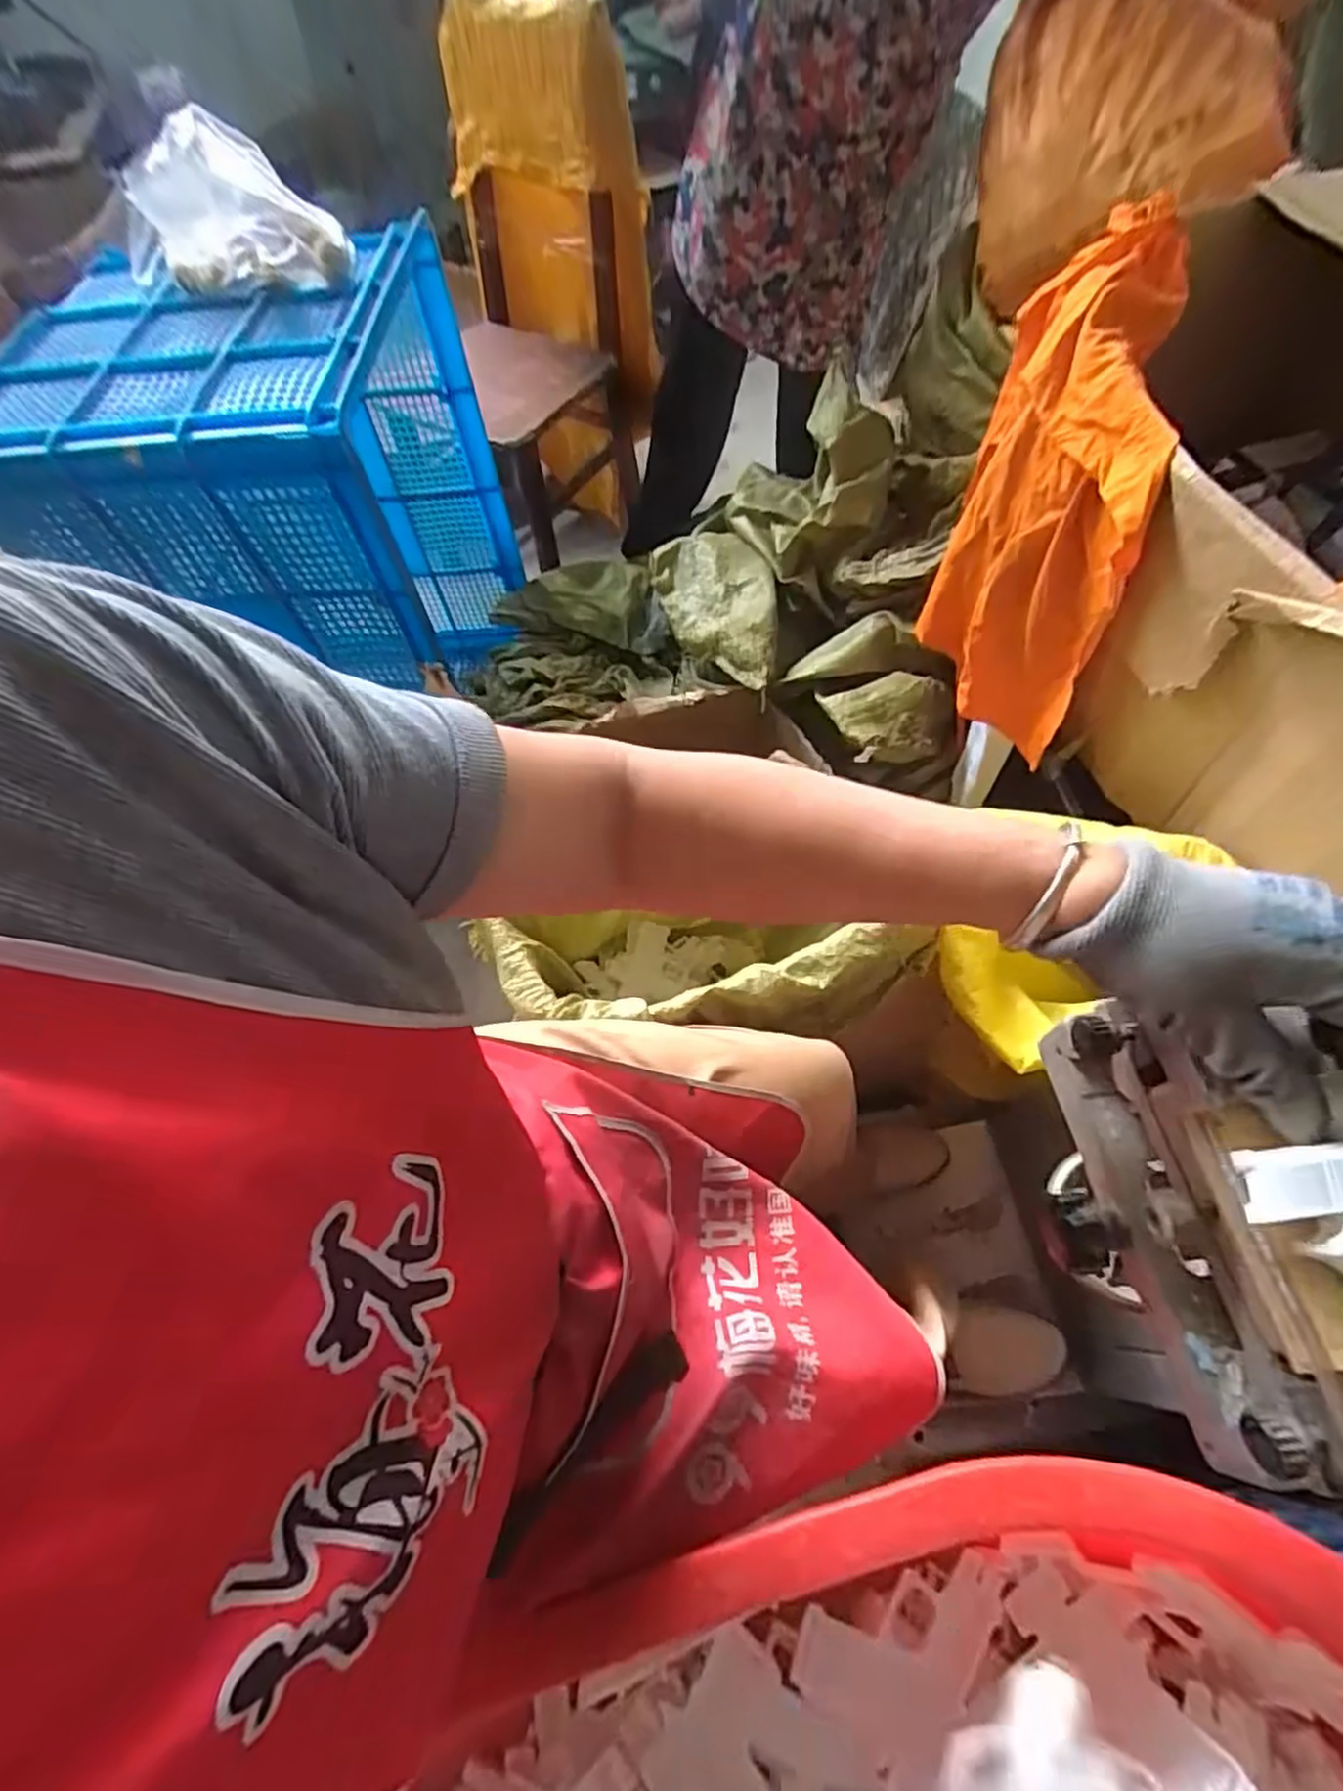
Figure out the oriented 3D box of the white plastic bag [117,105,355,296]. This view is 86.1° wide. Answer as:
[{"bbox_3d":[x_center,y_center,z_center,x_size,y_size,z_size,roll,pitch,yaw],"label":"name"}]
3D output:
[{"bbox_3d":[-0.550,-0.826,0.861,0.265,0.151,0.110,-12,60,-4],"label":"white plastic bag"}]

